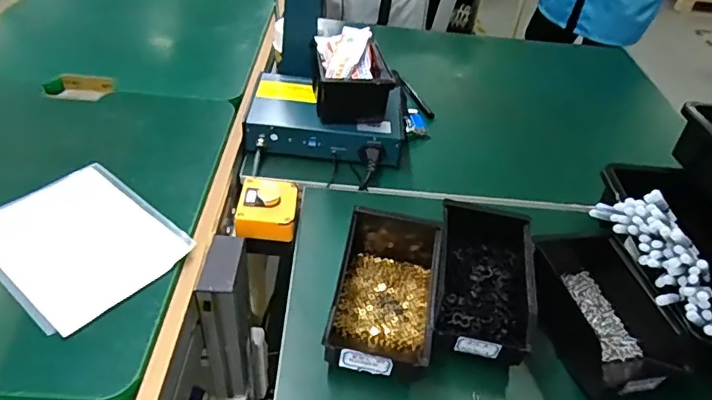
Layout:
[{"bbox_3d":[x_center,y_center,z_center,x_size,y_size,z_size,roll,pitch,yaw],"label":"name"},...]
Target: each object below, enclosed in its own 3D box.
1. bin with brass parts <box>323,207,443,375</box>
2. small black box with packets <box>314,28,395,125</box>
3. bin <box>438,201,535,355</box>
[{"bbox_3d":[0.032,0.094,0.561,0.103,0.072,0.194,10,41,4],"label":"bin with brass parts"},{"bbox_3d":[-0.009,-0.186,0.771,0.105,0.078,0.149,0,42,-9],"label":"small black box with packets"},{"bbox_3d":[0.141,0.084,0.572,0.101,0.065,0.179,12,41,5],"label":"bin"}]

